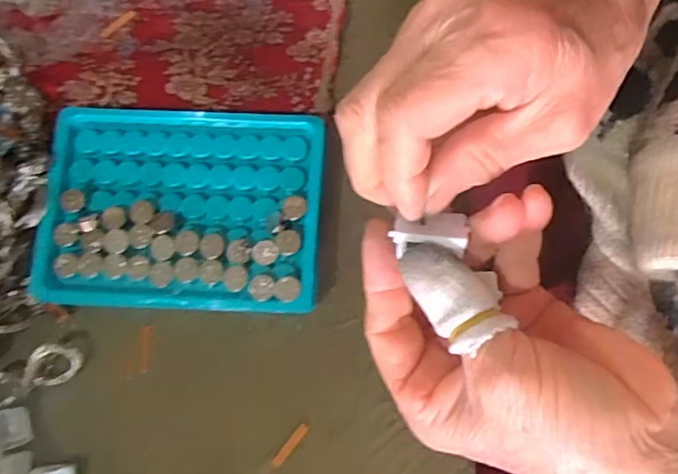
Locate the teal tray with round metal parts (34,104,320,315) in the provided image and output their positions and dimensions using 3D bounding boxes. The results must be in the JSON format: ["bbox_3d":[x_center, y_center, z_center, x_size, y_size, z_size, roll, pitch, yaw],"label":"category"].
[{"bbox_3d":[-0.075,-0.013,0.279,0.132,0.027,0.096,3,76,3],"label":"teal tray with round metal parts"}]

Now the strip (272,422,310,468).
[{"bbox_3d":[-0.023,0.096,0.265,0.005,0.004,0.023,38,81,11],"label":"strip"}]

